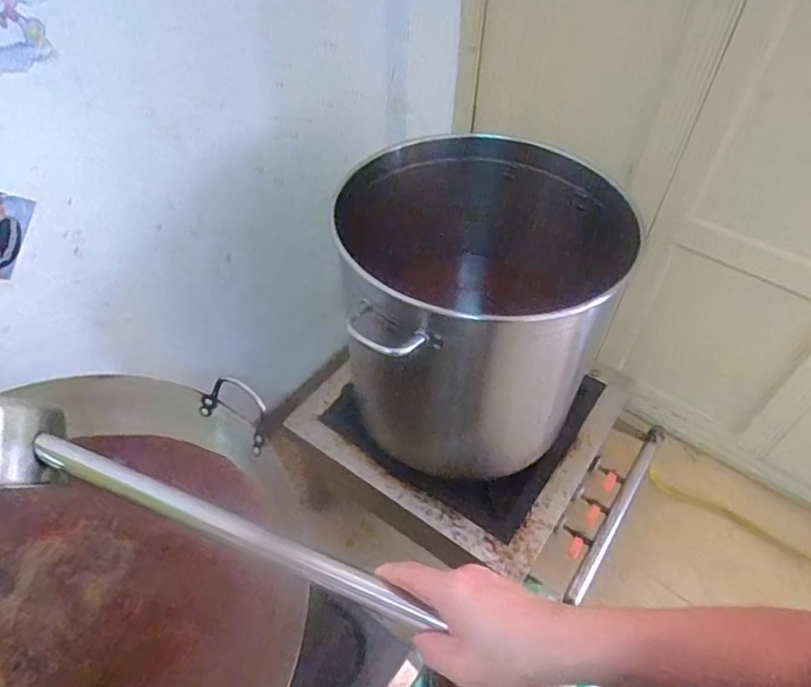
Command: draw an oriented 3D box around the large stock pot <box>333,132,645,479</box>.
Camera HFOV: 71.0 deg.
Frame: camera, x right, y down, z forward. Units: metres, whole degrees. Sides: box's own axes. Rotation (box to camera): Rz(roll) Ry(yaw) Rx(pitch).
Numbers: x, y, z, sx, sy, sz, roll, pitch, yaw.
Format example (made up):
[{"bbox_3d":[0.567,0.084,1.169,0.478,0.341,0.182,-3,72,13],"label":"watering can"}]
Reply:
[{"bbox_3d":[0.127,-0.074,1.099,0.463,0.491,0.446,21,51,17],"label":"large stock pot"}]

